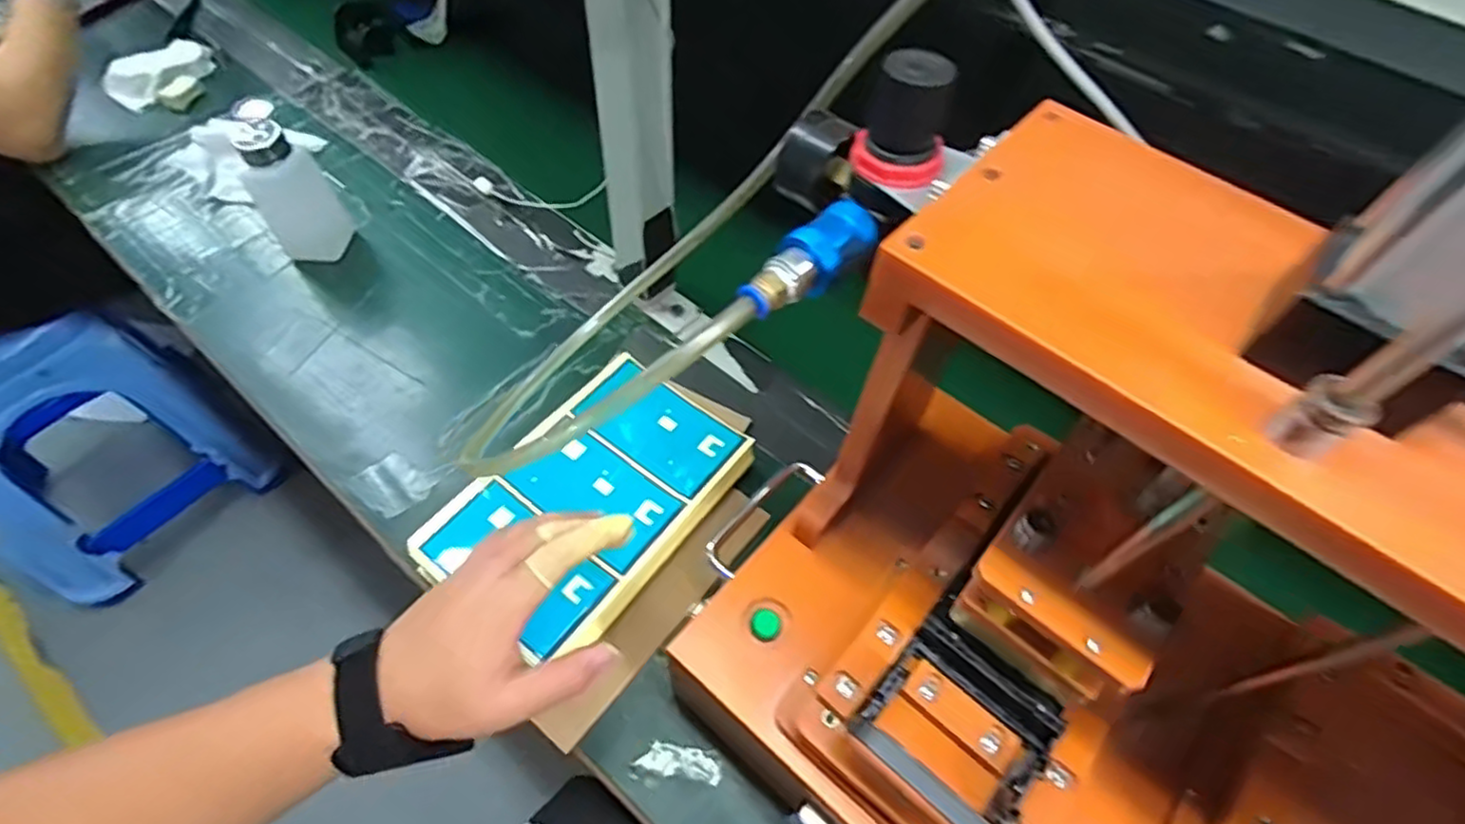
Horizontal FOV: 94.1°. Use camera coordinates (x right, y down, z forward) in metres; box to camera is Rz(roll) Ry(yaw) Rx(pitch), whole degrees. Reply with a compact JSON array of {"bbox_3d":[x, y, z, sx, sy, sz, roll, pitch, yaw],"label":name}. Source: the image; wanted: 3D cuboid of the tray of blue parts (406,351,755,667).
[{"bbox_3d":[-0.106,0.061,0.527,0.151,0.023,0.231,34,60,18],"label":"tray of blue parts"}]

